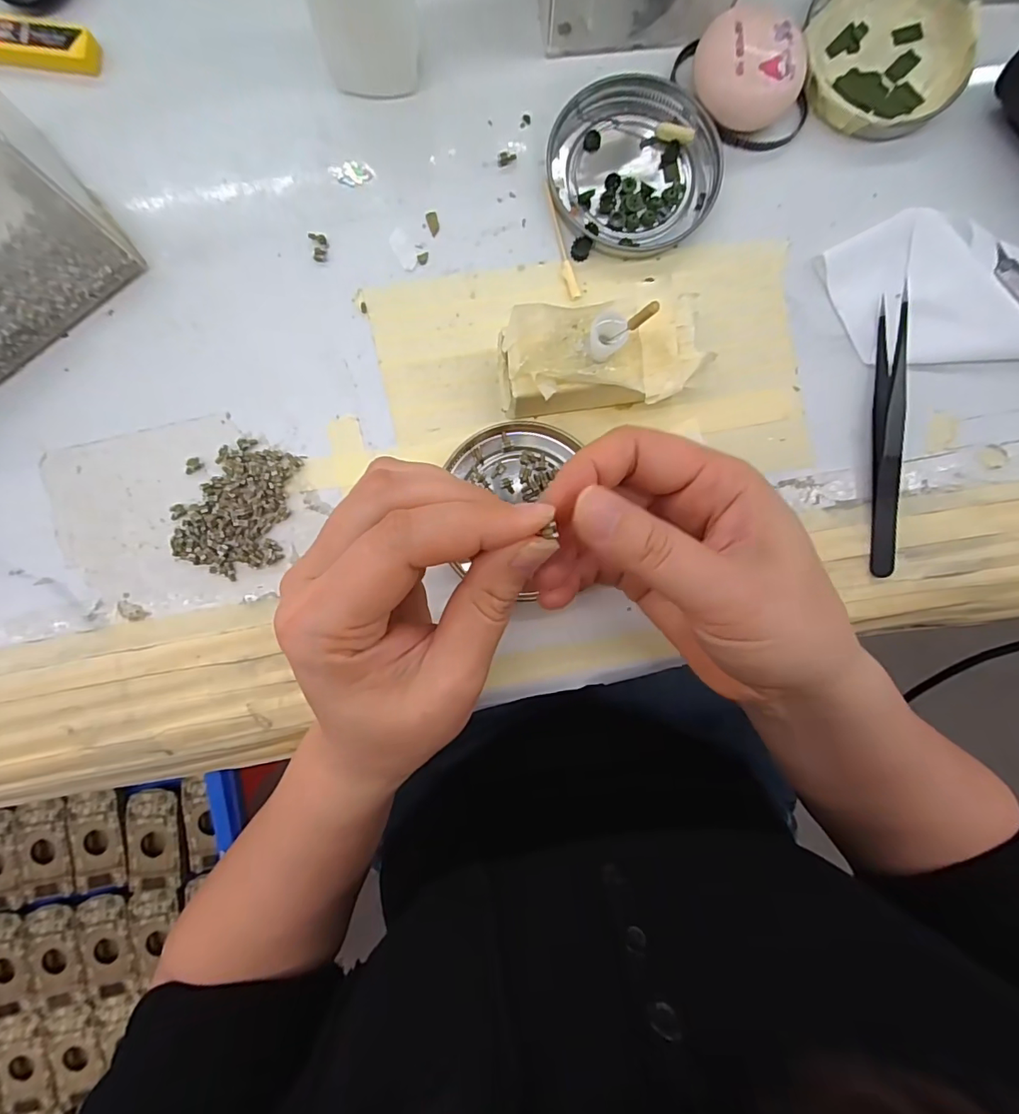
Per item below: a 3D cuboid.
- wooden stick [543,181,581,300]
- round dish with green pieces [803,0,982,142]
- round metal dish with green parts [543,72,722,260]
[{"bbox_3d":[0.024,-0.149,0.234,0.006,0.004,0.056,-17,90,-1],"label":"wooden stick"},{"bbox_3d":[0.177,-0.239,0.233,0.076,0.010,0.082,0,90,-1],"label":"round dish with green pieces"},{"bbox_3d":[0.058,-0.183,0.233,0.075,0.008,0.077,0,90,-1],"label":"round metal dish with green parts"}]

